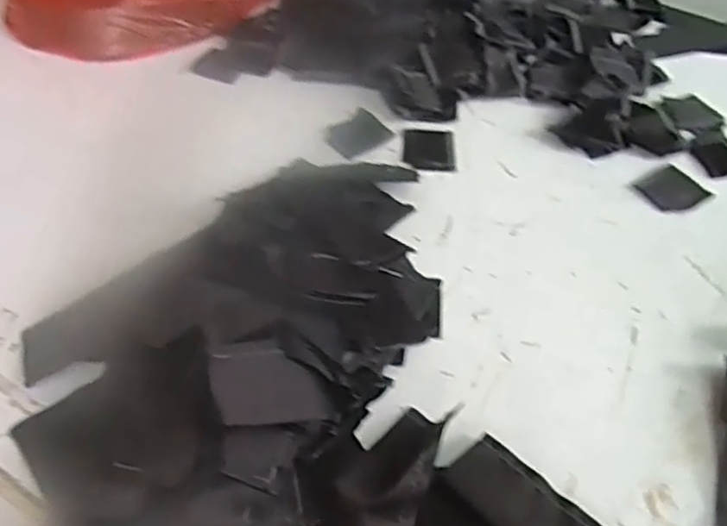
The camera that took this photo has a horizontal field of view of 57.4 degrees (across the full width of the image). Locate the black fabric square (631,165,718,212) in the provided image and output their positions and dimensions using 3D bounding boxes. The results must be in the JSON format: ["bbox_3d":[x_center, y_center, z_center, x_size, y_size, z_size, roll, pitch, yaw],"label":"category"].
[{"bbox_3d":[0.270,-0.064,0.580,0.053,0.004,0.048,-25,56,-22],"label":"black fabric square"}]

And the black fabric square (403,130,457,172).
[{"bbox_3d":[0.061,-0.104,0.609,0.046,0.004,0.051,2,55,2],"label":"black fabric square"}]

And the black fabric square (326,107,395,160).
[{"bbox_3d":[-0.006,-0.120,0.617,0.054,0.004,0.044,-35,63,-22],"label":"black fabric square"}]

